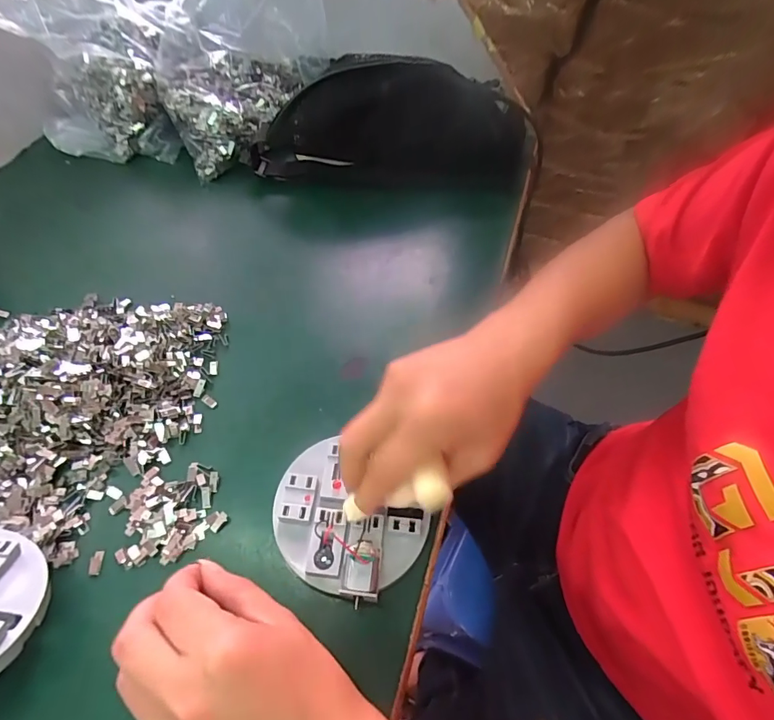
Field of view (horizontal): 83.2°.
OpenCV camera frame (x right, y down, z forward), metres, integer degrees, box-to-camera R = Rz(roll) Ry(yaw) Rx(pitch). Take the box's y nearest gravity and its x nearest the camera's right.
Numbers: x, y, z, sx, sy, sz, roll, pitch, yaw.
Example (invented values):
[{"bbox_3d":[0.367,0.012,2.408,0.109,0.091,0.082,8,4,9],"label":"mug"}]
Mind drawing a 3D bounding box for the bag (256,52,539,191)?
[{"bbox_3d":[0.010,-0.245,0.468,0.307,0.129,0.044,-3,57,-5],"label":"bag"}]

